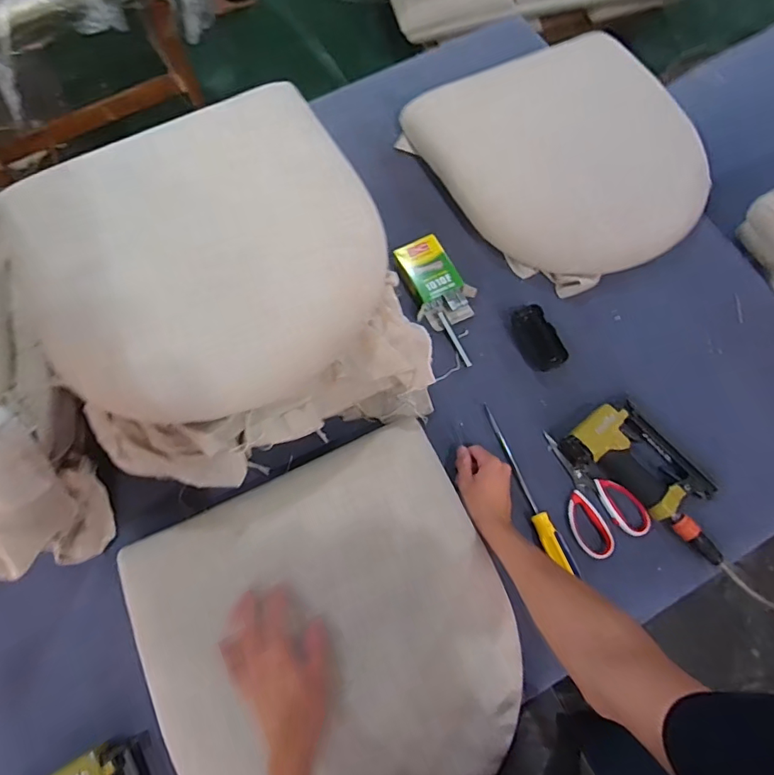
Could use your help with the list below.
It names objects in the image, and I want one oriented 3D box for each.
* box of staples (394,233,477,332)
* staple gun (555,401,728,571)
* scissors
[{"bbox_3d":[0.080,-0.175,0.820,0.096,0.030,0.150,-27,74,-9],"label":"box of staples"},{"bbox_3d":[0.386,0.122,0.728,0.253,0.044,0.124,39,76,12],"label":"staple gun"},{"bbox_3d":[0.289,0.147,0.728,0.105,0.016,0.178,-28,74,-9],"label":"scissors"}]

